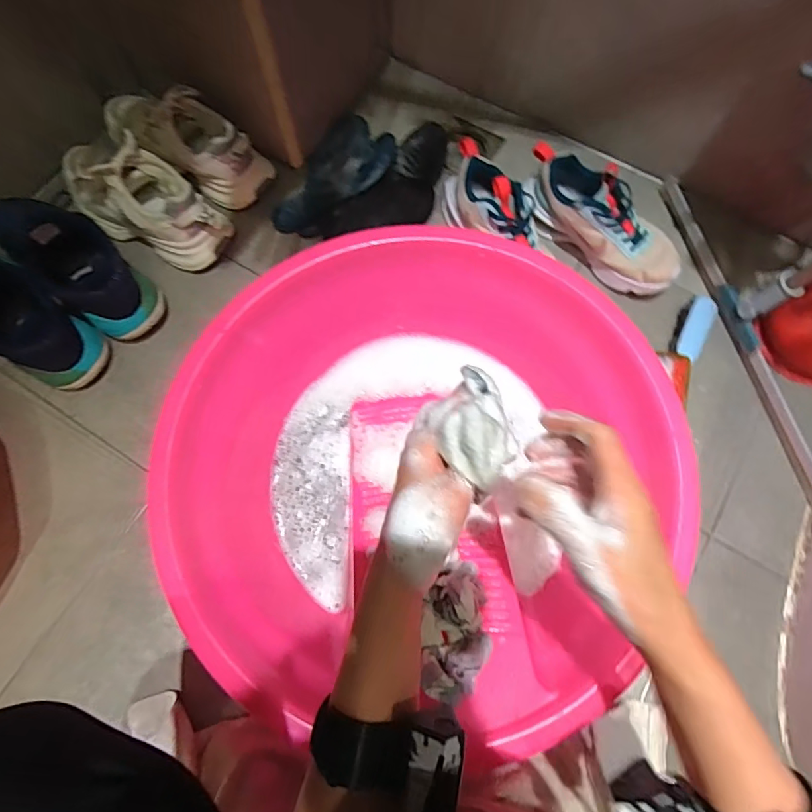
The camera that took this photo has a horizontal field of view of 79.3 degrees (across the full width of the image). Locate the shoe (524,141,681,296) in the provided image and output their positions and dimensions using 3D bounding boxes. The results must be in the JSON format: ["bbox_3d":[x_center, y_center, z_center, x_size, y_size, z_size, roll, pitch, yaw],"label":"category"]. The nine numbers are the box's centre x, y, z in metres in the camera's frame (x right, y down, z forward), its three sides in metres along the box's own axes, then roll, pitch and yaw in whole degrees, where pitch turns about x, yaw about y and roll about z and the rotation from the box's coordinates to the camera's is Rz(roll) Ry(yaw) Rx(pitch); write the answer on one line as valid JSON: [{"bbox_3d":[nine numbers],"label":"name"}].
[{"bbox_3d":[0.268,-0.253,0.675,0.083,0.095,0.245,-42,77,-12],"label":"shoe"}]

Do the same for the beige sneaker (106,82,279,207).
[{"bbox_3d":[-0.328,-0.388,0.718,0.255,0.113,0.096,25,74,8],"label":"beige sneaker"}]

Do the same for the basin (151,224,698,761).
[{"bbox_3d":[0.015,0.064,0.536,0.480,0.175,0.446,0,72,0],"label":"basin"}]

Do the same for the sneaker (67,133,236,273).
[{"bbox_3d":[-0.378,-0.294,0.687,0.250,0.119,0.118,37,76,11],"label":"sneaker"}]

